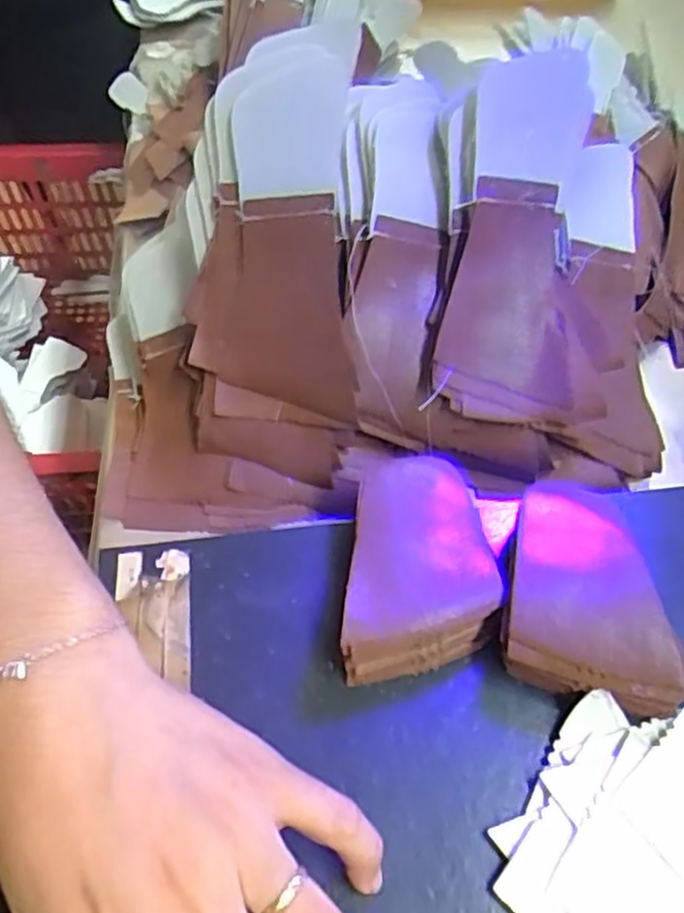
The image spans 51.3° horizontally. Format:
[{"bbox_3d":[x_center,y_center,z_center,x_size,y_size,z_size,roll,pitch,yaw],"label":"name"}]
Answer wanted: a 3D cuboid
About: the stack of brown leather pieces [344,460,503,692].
[{"bbox_3d":[0.028,0.042,0.288,0.060,0.025,0.085,-4,58,-3],"label":"stack of brown leather pieces"}]

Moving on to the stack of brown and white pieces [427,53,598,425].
[{"bbox_3d":[0.075,-0.093,0.315,0.064,0.024,0.152,2,96,-1],"label":"stack of brown and white pieces"}]

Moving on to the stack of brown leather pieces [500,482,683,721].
[{"bbox_3d":[0.095,0.053,0.279,0.062,0.030,0.078,9,58,5],"label":"stack of brown leather pieces"}]

